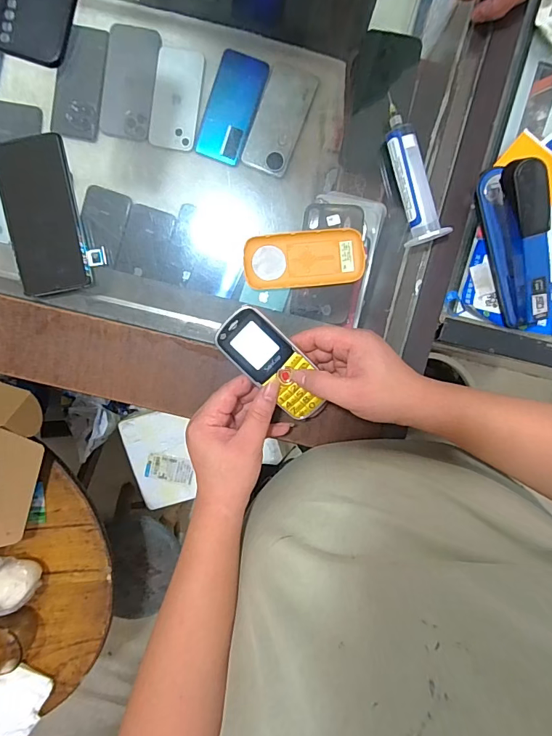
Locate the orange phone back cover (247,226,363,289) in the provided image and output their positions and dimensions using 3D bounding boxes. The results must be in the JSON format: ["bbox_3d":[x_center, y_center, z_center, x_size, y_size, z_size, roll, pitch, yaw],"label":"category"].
[{"bbox_3d":[0.028,-0.109,0.418,0.116,0.010,0.053,-4,97,1],"label":"orange phone back cover"}]

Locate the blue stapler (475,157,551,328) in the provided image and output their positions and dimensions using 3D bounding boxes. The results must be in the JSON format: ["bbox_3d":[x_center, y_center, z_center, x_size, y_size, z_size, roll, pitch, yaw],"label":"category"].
[{"bbox_3d":[0.228,-0.115,0.392,0.034,0.053,0.147,-13,97,2],"label":"blue stapler"}]

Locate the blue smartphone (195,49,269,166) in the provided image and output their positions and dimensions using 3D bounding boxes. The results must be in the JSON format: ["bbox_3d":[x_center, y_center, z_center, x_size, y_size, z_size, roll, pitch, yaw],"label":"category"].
[{"bbox_3d":[-0.069,-0.407,0.650,0.076,0.004,0.162,19,97,-1],"label":"blue smartphone"}]

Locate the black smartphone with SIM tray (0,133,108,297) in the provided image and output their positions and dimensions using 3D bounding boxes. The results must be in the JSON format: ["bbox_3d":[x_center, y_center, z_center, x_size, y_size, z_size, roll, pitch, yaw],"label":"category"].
[{"bbox_3d":[-0.221,-0.149,0.410,0.080,0.015,0.144,-9,97,-11],"label":"black smartphone with SIM tray"}]

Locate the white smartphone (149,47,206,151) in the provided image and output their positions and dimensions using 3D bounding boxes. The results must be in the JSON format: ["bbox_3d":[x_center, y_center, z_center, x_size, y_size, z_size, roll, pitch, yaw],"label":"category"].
[{"bbox_3d":[-0.154,-0.420,0.652,0.074,0.006,0.148,9,97,0],"label":"white smartphone"}]

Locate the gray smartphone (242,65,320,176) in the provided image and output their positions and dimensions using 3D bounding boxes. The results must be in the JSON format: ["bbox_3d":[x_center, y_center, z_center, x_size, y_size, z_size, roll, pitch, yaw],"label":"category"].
[{"bbox_3d":[0.005,-0.386,0.649,0.074,0.006,0.160,21,97,-2],"label":"gray smartphone"}]

